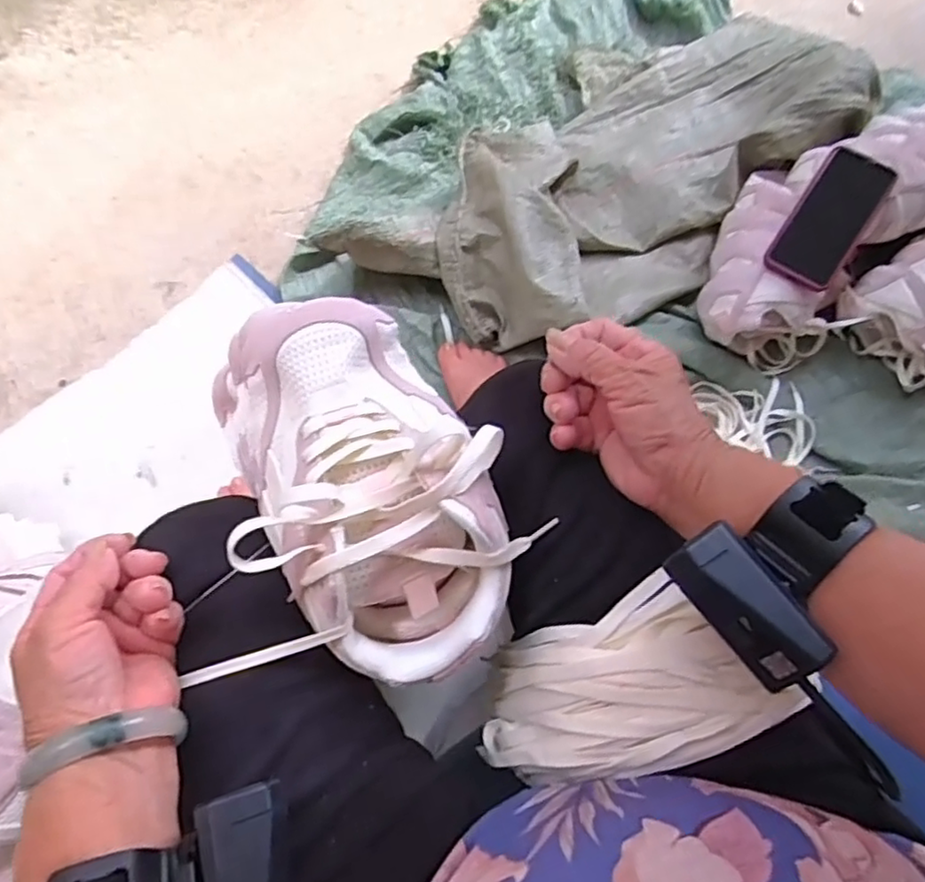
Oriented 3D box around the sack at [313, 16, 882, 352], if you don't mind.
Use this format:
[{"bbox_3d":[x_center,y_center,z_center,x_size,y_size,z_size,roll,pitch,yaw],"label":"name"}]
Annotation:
[{"bbox_3d":[0.202,-0.368,0.894,0.705,0.128,0.367,-41,77,-13],"label":"sack"}]

